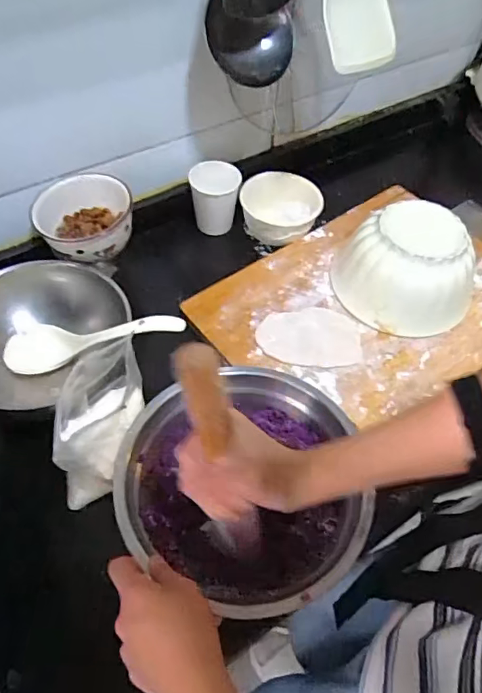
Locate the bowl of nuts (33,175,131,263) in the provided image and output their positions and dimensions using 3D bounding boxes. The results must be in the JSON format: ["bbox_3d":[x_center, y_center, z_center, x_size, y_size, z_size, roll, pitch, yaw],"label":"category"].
[{"bbox_3d":[-0.188,-0.152,0.625,0.103,0.055,0.112,2,54,-3],"label":"bowl of nuts"}]

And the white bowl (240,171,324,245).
[{"bbox_3d":[0.059,-0.199,0.748,0.112,0.055,0.112,-8,55,-10],"label":"white bowl"}]

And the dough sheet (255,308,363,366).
[{"bbox_3d":[0.085,-0.014,0.636,0.128,0.004,0.088,-1,54,-5],"label":"dough sheet"}]

